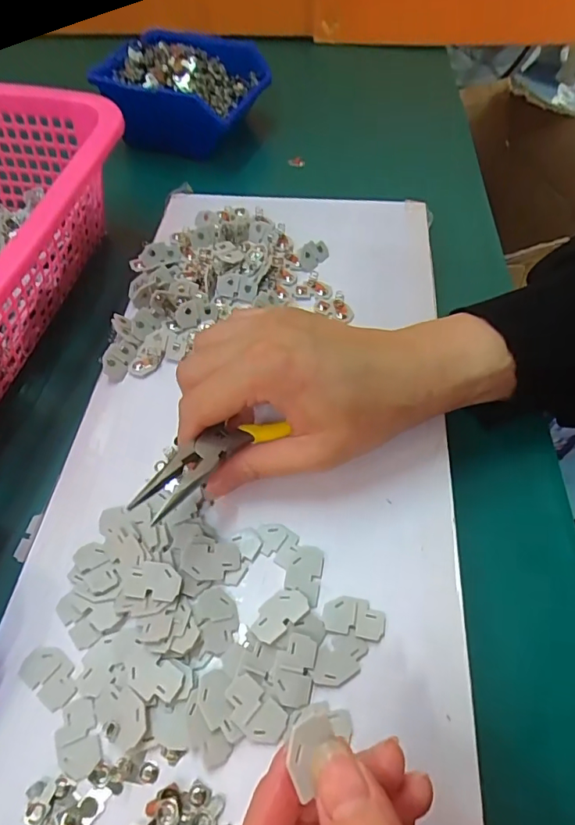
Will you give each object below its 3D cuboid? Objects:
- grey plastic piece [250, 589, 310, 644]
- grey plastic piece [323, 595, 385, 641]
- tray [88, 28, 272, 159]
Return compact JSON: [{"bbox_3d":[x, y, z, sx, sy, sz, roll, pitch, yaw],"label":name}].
[{"bbox_3d":[-0.004,0.088,0.219,0.025,0.004,0.017,-32,44,-26],"label":"grey plastic piece"},{"bbox_3d":[0.030,0.090,0.220,0.026,0.004,0.017,8,55,7],"label":"grey plastic piece"},{"bbox_3d":[-0.096,-0.311,0.481,0.124,0.065,0.128,17,56,13],"label":"tray"}]

